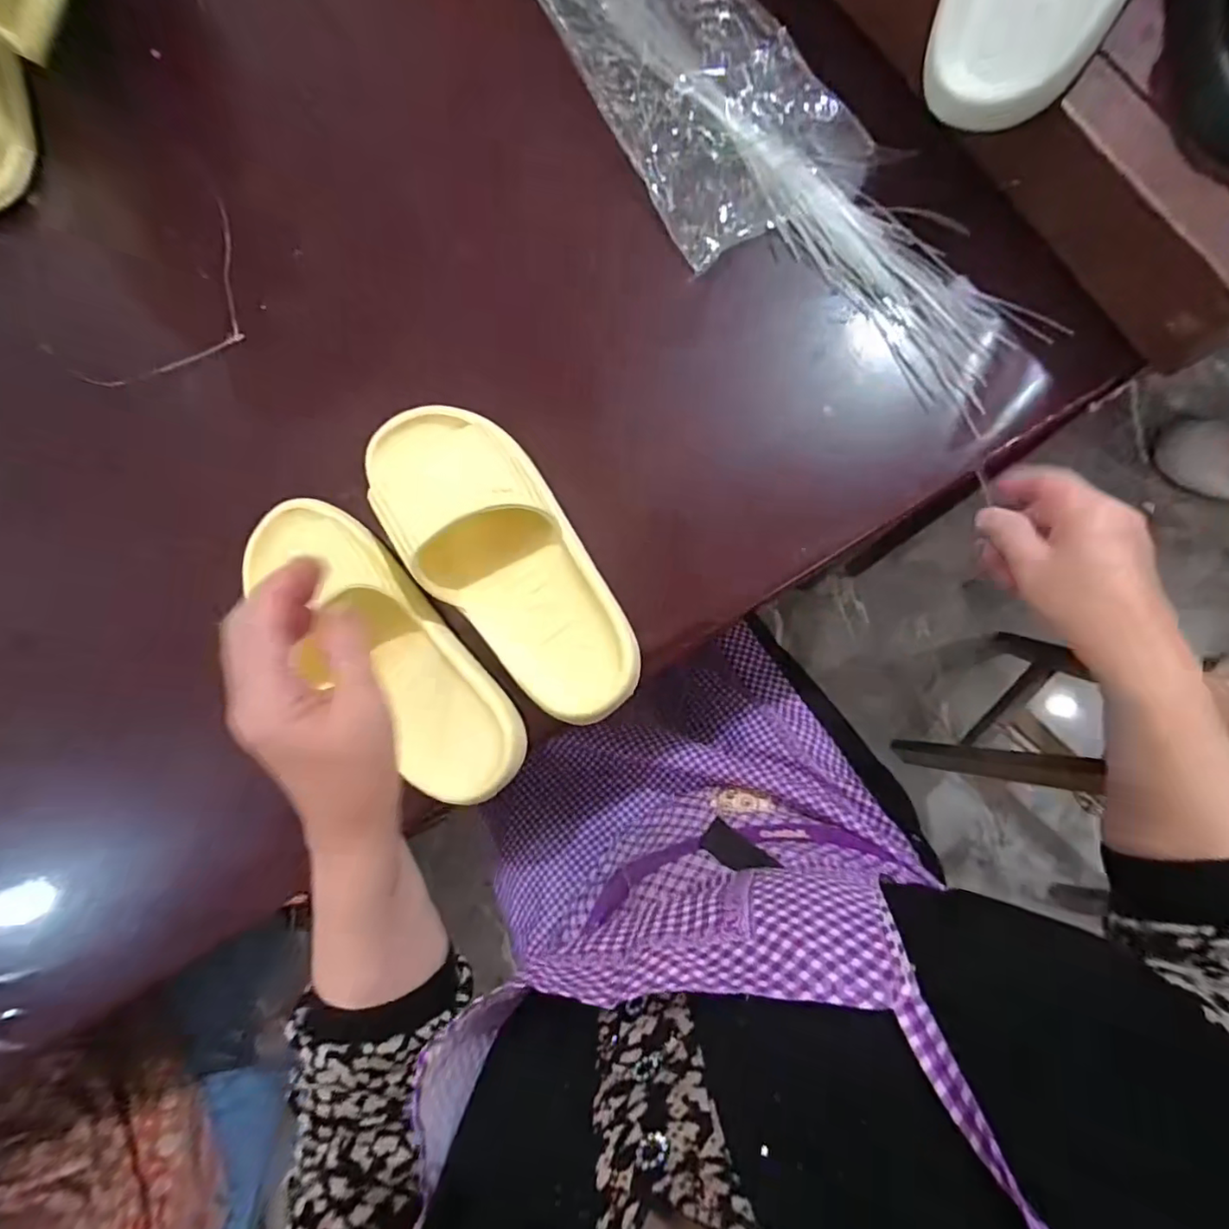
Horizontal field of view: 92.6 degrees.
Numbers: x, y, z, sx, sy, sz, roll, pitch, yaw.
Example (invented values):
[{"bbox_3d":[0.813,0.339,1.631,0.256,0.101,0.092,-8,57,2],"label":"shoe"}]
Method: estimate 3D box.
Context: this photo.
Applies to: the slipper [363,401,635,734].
[{"bbox_3d":[-0.082,-0.038,0.381,0.109,0.060,0.265,-35,81,1],"label":"slipper"}]

